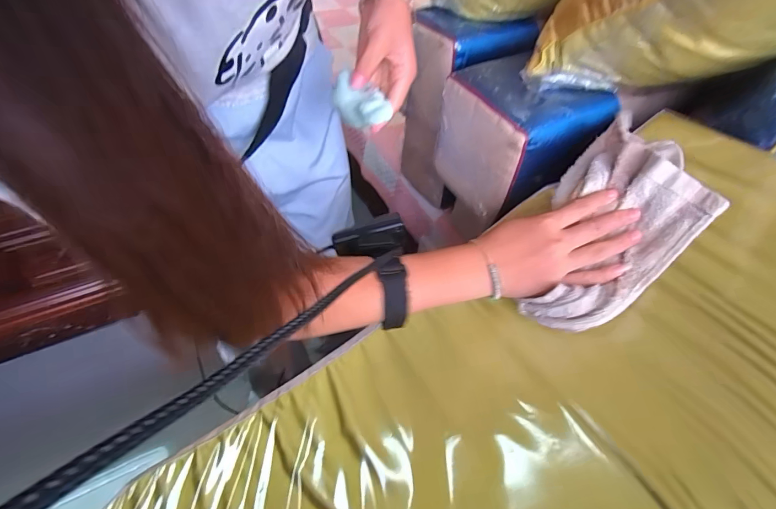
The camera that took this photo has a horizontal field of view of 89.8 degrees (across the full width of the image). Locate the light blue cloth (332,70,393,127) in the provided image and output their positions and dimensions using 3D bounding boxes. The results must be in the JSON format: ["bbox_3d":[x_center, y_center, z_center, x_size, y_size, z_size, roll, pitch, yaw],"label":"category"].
[{"bbox_3d":[-0.029,-0.155,0.390,0.047,0.032,0.055,-9,51,-10],"label":"light blue cloth"}]

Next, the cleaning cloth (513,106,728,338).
[{"bbox_3d":[0.198,-0.030,0.369,0.212,0.030,0.130,-44,58,-2],"label":"cleaning cloth"}]

